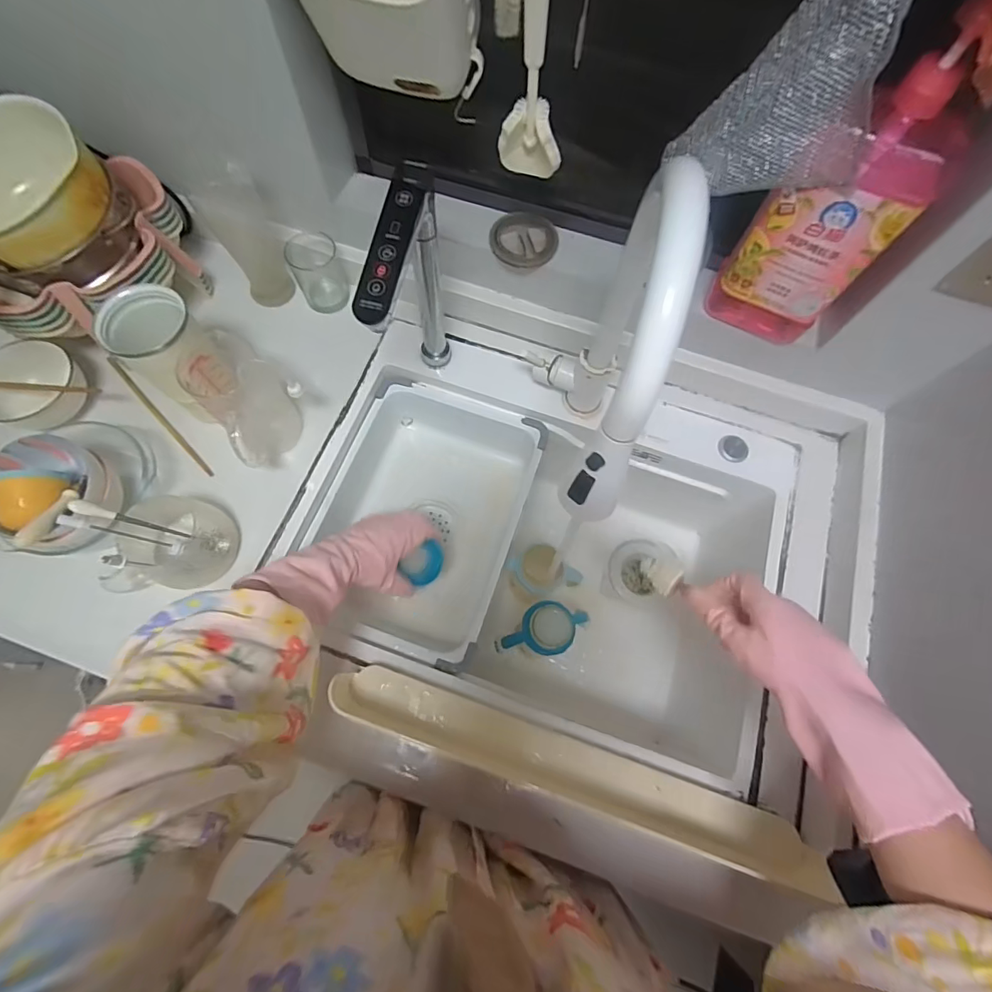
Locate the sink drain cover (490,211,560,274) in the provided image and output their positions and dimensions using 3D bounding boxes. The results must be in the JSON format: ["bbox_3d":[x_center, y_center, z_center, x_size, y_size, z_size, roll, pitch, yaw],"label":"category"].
[{"bbox_3d":[0.033,-0.313,0.583,0.076,0.020,0.076,-32,74,-12],"label":"sink drain cover"}]

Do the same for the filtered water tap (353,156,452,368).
[{"bbox_3d":[-0.092,-0.179,0.517,0.033,0.266,0.155,11,70,2],"label":"filtered water tap"}]

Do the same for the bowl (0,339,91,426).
[{"bbox_3d":[-0.568,-0.135,0.579,0.101,0.047,0.107,1,70,-2],"label":"bowl"}]

